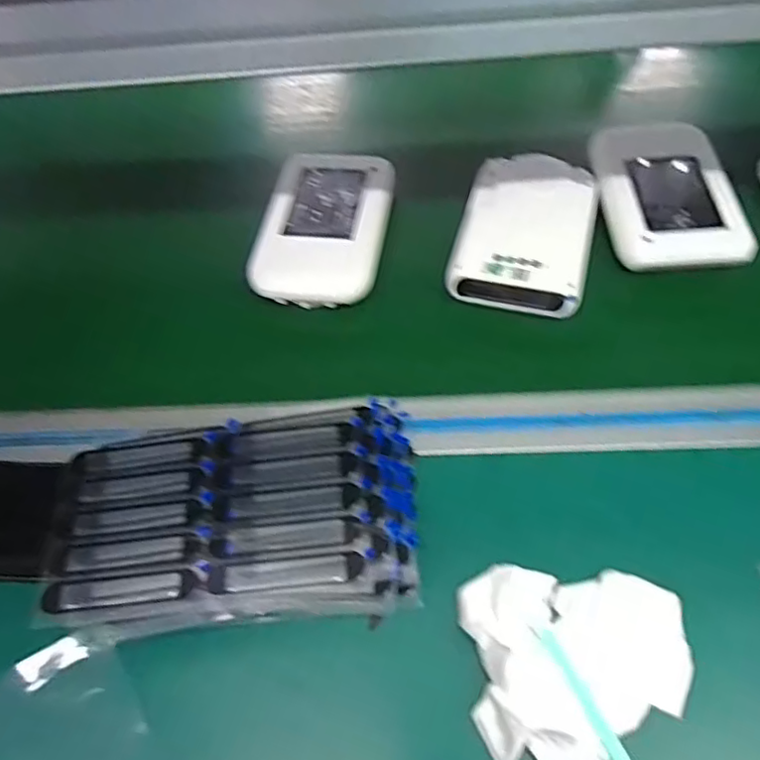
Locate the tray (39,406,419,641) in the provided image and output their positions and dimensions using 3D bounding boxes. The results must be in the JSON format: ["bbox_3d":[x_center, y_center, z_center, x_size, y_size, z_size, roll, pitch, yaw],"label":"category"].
[{"bbox_3d":[-0.078,0.079,0.354,0.195,0.047,0.118,-6,57,1],"label":"tray"}]

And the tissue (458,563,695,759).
[{"bbox_3d":[0.099,0.141,0.310,0.113,0.026,0.094,4,58,7],"label":"tissue"}]

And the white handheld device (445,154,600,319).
[{"bbox_3d":[0.115,-0.121,0.488,0.099,0.024,0.152,13,59,12],"label":"white handheld device"}]

